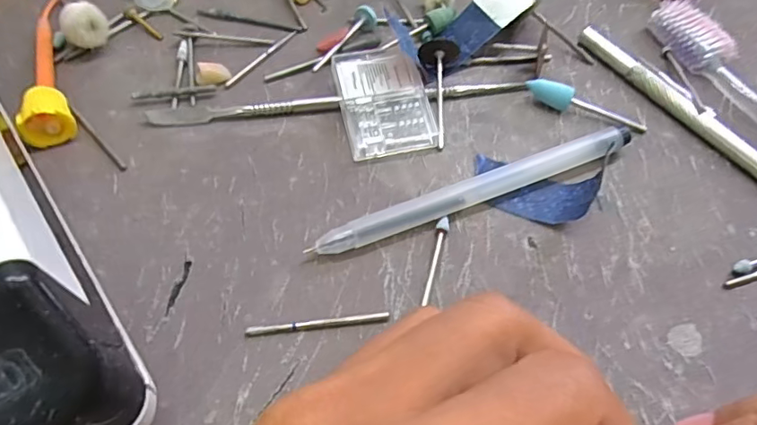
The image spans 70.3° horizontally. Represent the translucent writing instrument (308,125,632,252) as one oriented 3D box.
[{"bbox_3d":[0.036,-0.009,0.193,0.123,0.009,0.012,-19,61,-14],"label":"translucent writing instrument"}]

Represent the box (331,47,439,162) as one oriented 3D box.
[{"bbox_3d":[0.002,-0.044,0.212,0.034,0.011,0.046,-10,59,-9],"label":"box"}]

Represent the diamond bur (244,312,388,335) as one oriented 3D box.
[{"bbox_3d":[-0.018,0.034,0.166,0.044,0.004,0.004,-6,58,-7],"label":"diamond bur"}]

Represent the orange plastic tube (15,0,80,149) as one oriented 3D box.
[{"bbox_3d":[-0.134,-0.062,0.214,0.018,0.014,0.085,-16,60,-13],"label":"orange plastic tube"}]

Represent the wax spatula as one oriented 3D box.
[{"bbox_3d":[-0.014,-0.044,0.215,0.152,0.005,0.008,-6,58,-7],"label":"wax spatula"}]

